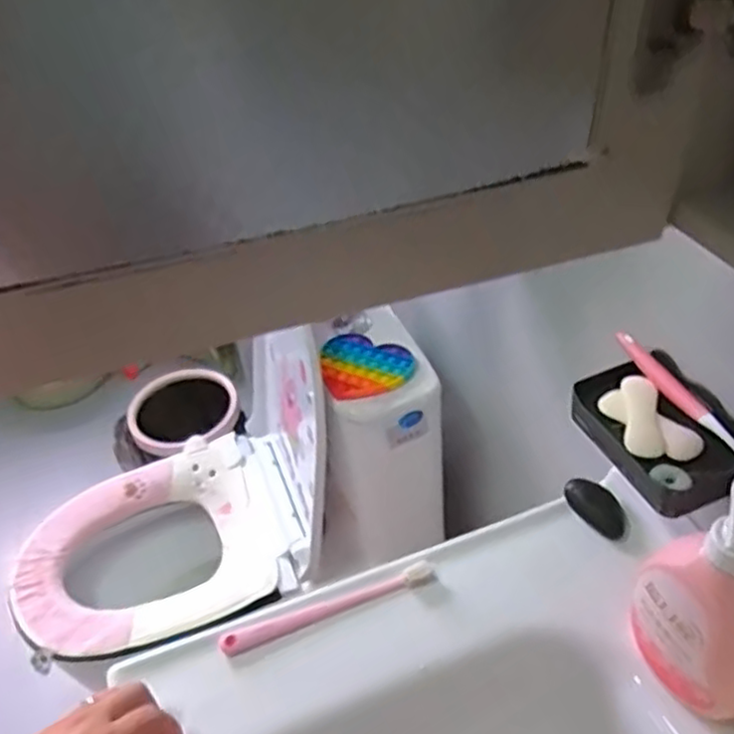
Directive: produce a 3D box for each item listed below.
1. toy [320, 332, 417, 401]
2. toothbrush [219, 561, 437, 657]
[{"bbox_3d":[-0.002,-0.009,0.943,0.121,0.014,0.126,-3,42,3],"label":"toy"},{"bbox_3d":[-0.030,0.205,0.587,0.186,0.015,0.017,-16,43,-12],"label":"toothbrush"}]

